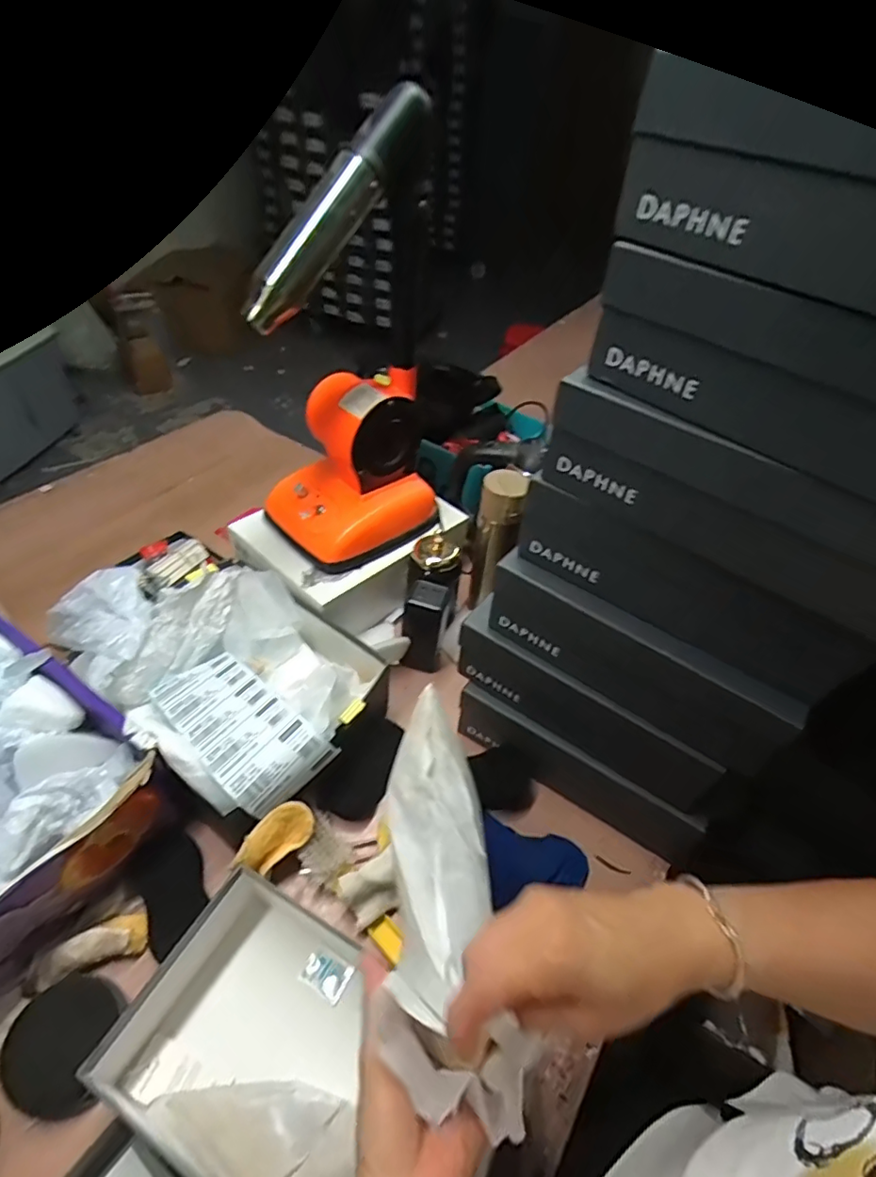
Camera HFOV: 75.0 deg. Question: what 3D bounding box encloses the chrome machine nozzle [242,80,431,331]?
[{"bbox_3d":[-0.100,-0.374,0.575,0.043,0.057,0.274,41,96,30],"label":"chrome machine nozzle"}]

